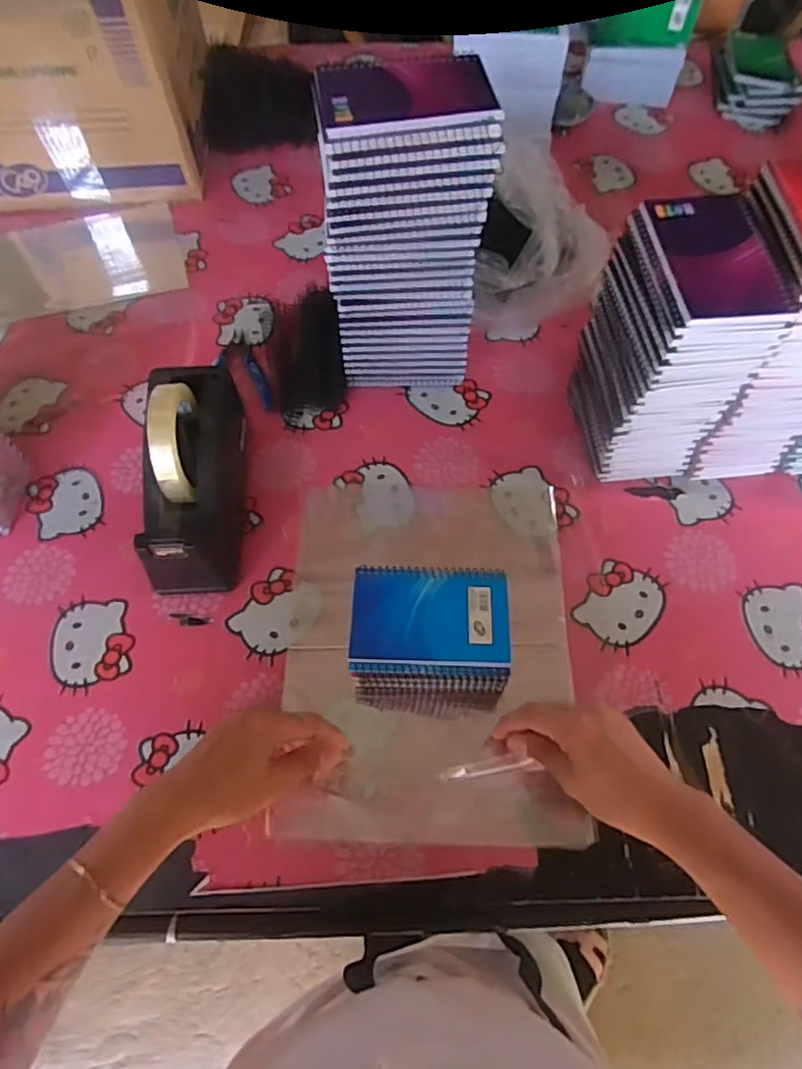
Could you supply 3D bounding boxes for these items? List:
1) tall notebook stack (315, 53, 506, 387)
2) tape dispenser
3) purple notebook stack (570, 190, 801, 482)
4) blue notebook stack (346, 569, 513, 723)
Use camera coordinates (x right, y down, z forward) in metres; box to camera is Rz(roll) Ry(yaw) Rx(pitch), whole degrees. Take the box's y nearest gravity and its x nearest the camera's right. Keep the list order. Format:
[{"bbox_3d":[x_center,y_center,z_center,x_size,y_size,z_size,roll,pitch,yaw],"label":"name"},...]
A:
[{"bbox_3d":[0.005,-0.265,0.597,0.141,0.289,0.095,-4,62,-2],"label":"tall notebook stack"},{"bbox_3d":[-0.192,-0.057,0.583,0.074,0.128,0.210,-2,62,-1],"label":"tape dispenser"},{"bbox_3d":[0.237,-0.159,0.570,0.099,0.234,0.133,-9,62,-4],"label":"purple notebook stack"},{"bbox_3d":[0.024,0.090,0.533,0.127,0.063,0.108,1,62,1],"label":"blue notebook stack"}]

